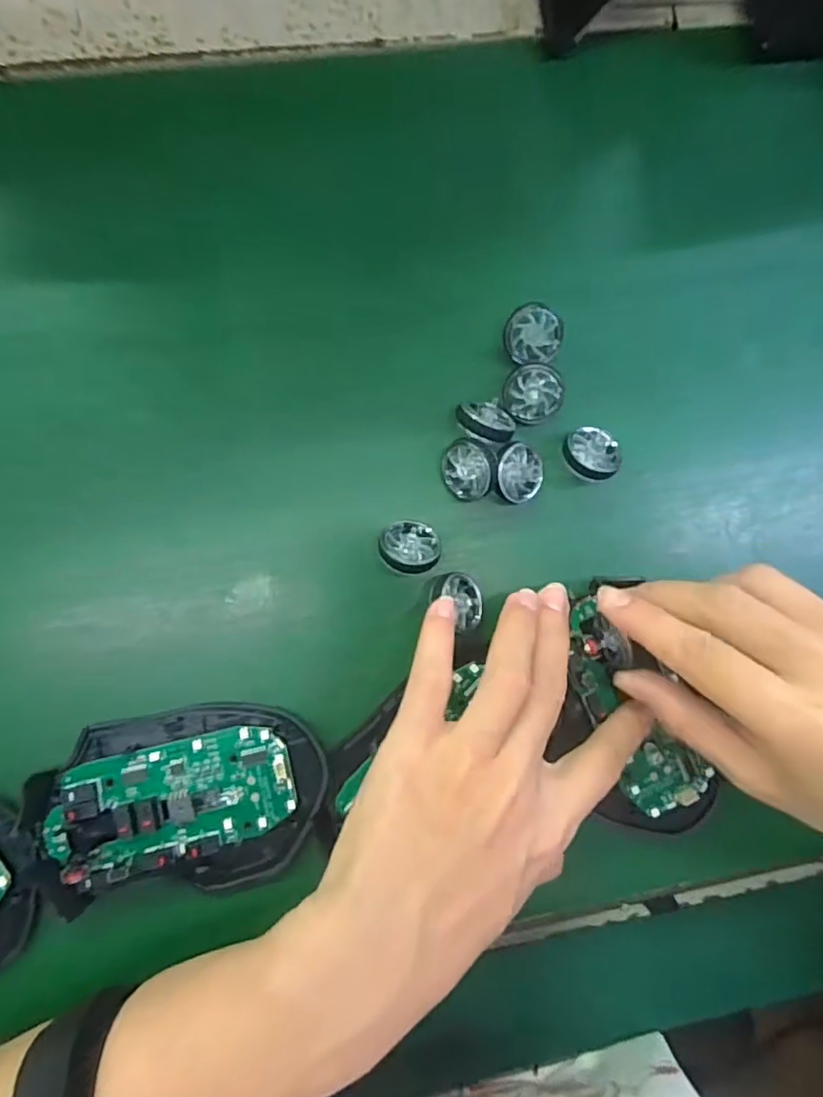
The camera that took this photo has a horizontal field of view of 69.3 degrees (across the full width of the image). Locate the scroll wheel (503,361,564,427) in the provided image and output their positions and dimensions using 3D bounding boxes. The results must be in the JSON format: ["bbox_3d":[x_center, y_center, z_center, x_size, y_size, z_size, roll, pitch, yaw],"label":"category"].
[{"bbox_3d":[0.054,-0.069,0.262,0.024,0.007,0.024,0,90,-7],"label":"scroll wheel"}]

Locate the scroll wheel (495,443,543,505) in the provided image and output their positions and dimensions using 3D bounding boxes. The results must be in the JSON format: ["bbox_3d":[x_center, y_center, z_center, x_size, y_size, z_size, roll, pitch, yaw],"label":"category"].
[{"bbox_3d":[0.046,-0.033,0.260,0.026,0.010,0.027,4,89,-28],"label":"scroll wheel"}]

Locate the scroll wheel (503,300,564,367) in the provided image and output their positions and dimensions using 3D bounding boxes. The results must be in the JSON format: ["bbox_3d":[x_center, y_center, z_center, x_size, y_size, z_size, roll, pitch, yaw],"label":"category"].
[{"bbox_3d":[0.055,-0.096,0.266,0.026,0.004,0.026,-1,103,-3],"label":"scroll wheel"}]

